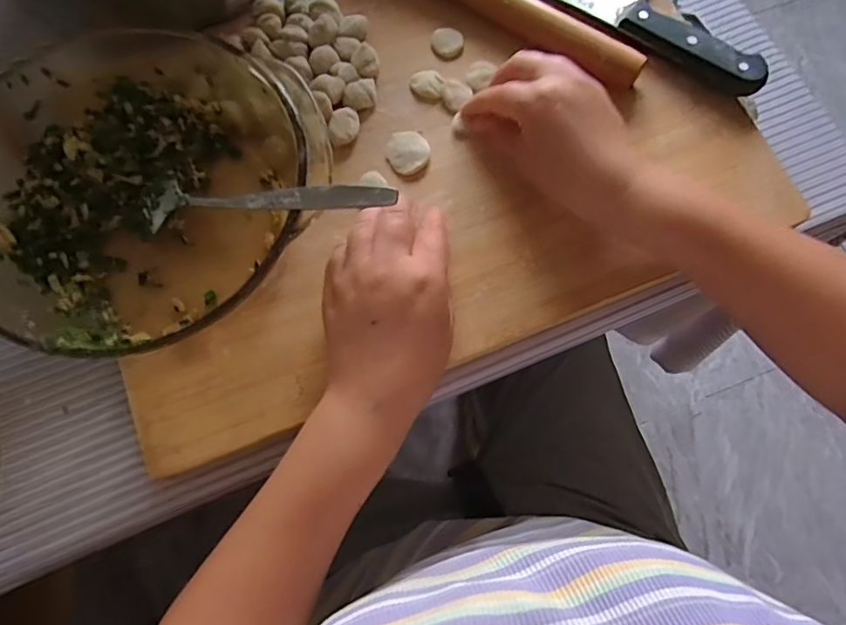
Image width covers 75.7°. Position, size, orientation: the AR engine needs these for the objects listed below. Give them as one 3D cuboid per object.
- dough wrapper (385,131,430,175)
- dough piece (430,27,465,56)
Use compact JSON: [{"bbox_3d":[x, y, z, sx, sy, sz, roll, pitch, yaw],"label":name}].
[{"bbox_3d":[-0.010,-0.113,0.384,0.030,0.004,0.035,21,74,5],"label":"dough wrapper"},{"bbox_3d":[0.018,-0.205,0.411,0.024,0.006,0.021,4,73,0],"label":"dough piece"}]

